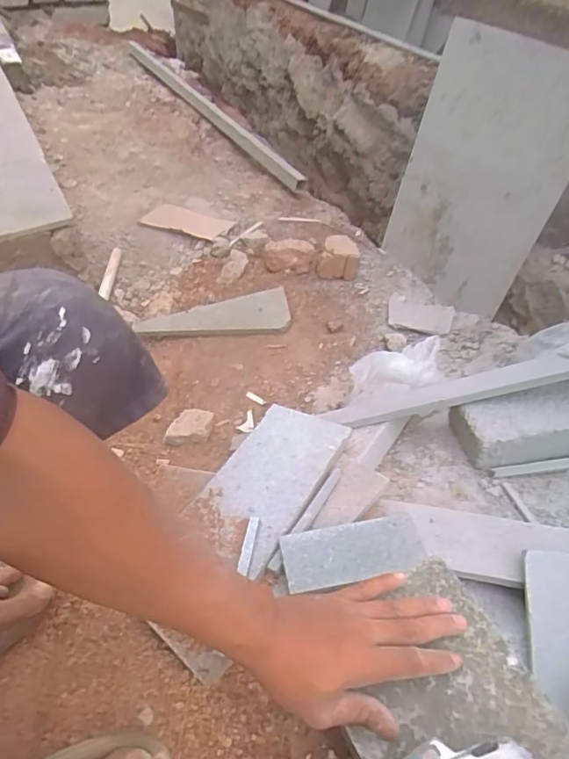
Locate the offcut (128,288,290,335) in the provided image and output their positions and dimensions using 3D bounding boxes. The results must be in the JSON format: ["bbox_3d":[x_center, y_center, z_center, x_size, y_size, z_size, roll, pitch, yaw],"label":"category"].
[{"bbox_3d":[-0.138,-0.131,0.977,0.286,0.025,0.114,-5,44,-8],"label":"offcut"}]

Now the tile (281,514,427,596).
[{"bbox_3d":[0.075,0.185,0.538,0.150,0.012,0.064,-6,45,-9],"label":"tile"}]

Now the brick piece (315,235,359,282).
[{"bbox_3d":[0.115,-0.262,1.075,0.086,0.051,0.080,6,44,2],"label":"brick piece"}]

